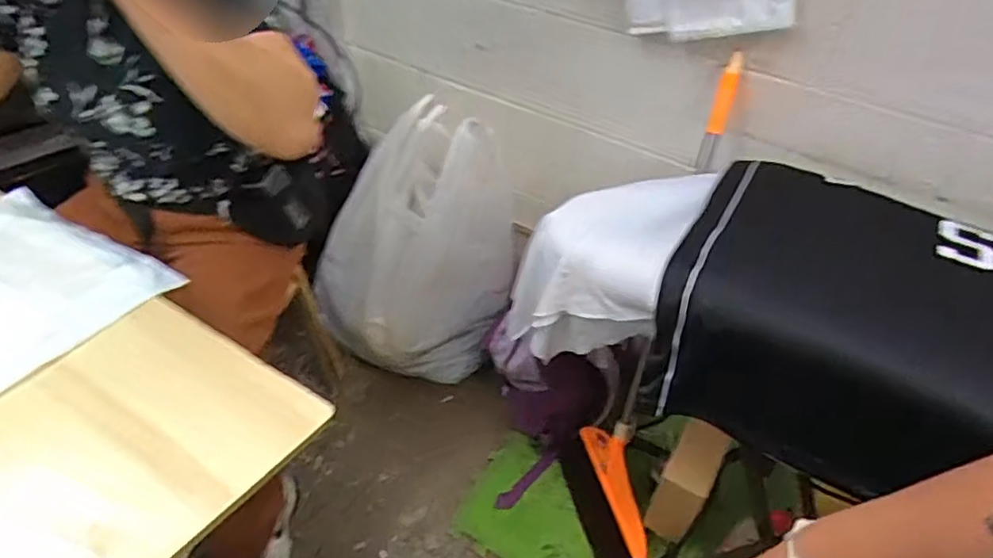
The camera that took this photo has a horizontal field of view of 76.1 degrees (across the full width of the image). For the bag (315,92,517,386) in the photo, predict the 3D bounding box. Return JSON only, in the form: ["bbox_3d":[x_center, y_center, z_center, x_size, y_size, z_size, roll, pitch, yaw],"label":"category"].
[{"bbox_3d":[-0.178,-0.069,1.456,0.350,0.567,0.366,26,47,23],"label":"bag"}]

